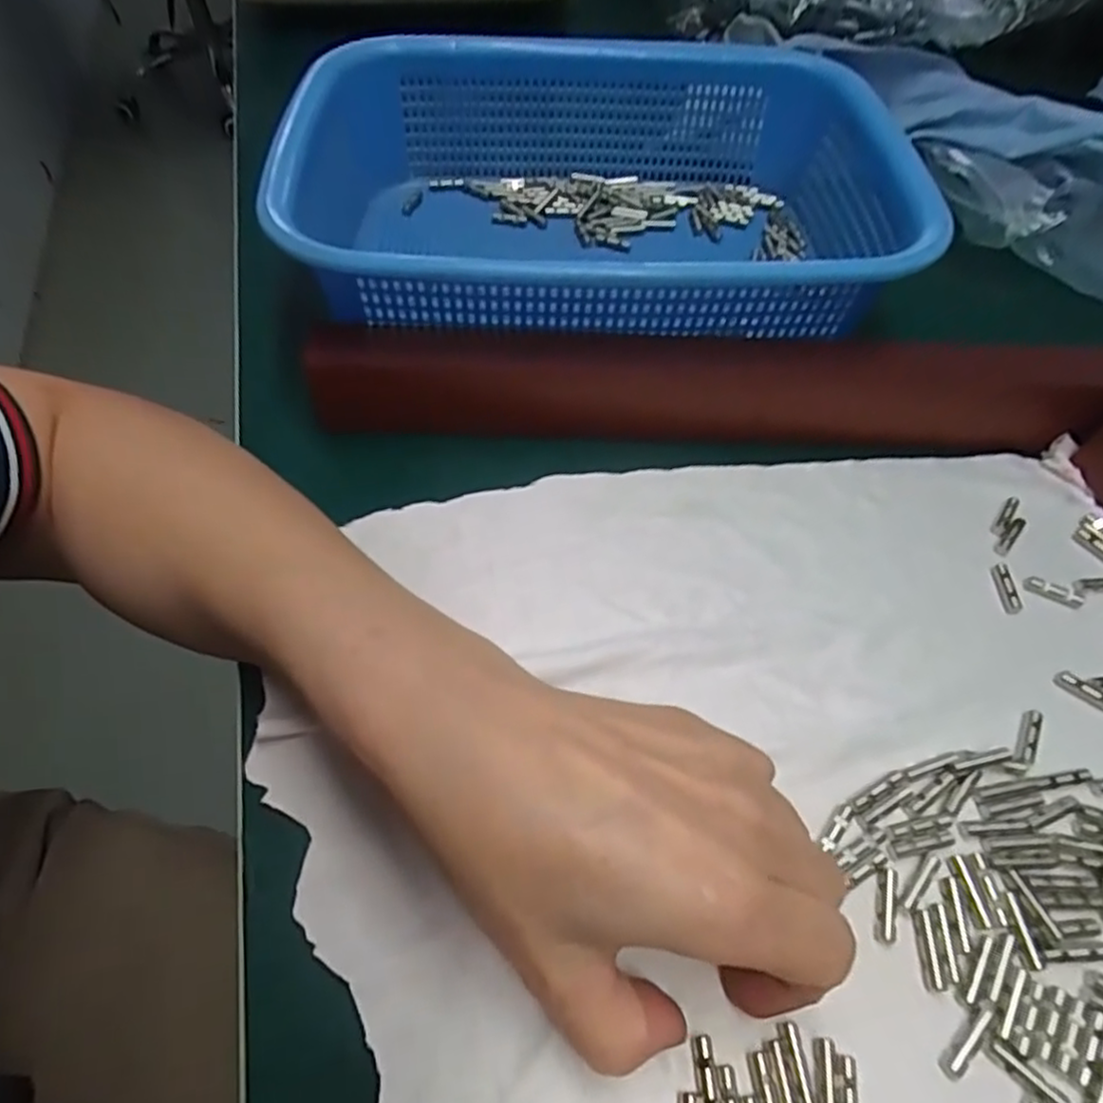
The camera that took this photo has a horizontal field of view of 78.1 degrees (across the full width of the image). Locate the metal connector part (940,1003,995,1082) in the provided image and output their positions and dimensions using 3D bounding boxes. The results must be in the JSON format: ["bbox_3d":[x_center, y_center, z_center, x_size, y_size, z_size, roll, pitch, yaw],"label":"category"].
[{"bbox_3d":[0.113,0.131,0.182,0.021,0.004,0.006,-34,63,-21],"label":"metal connector part"}]

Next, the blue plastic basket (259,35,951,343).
[{"bbox_3d":[0.018,-0.171,0.341,0.284,0.077,0.207,-2,56,-2],"label":"blue plastic basket"}]

